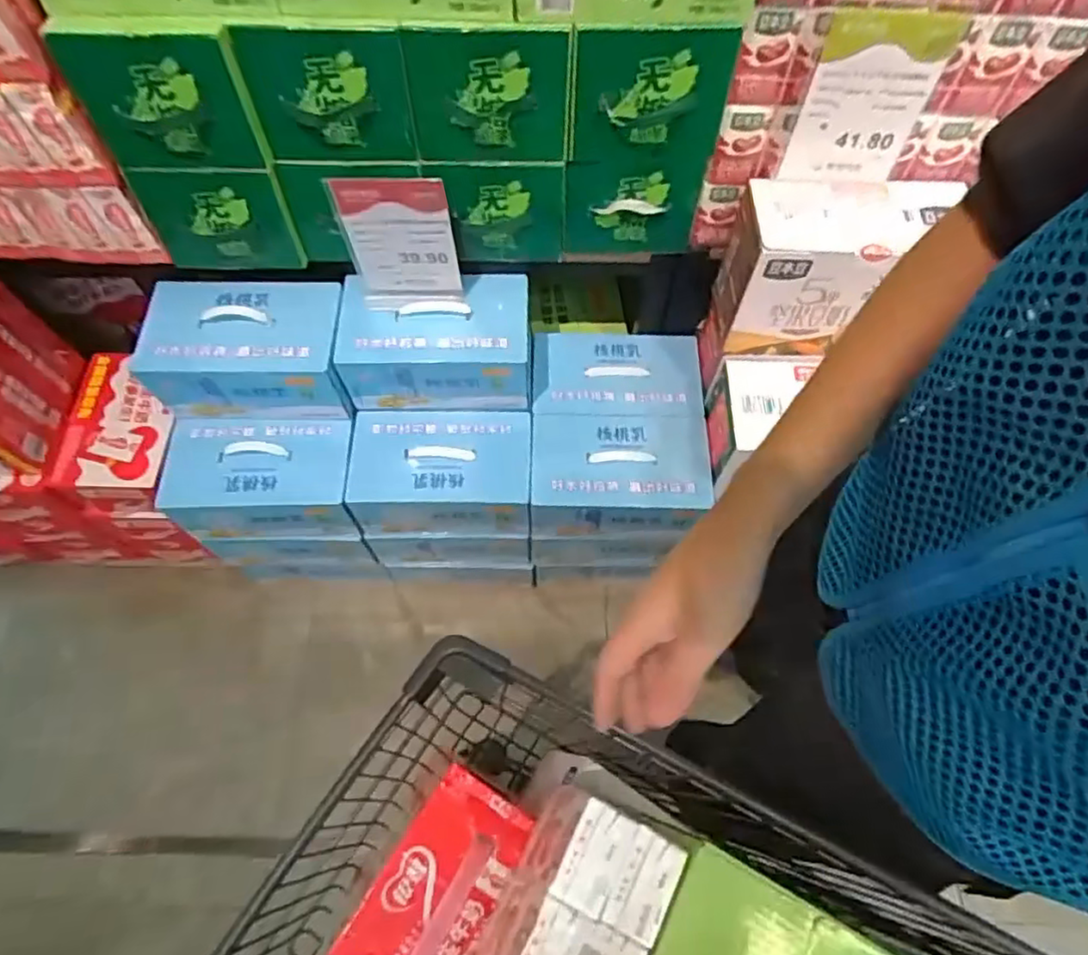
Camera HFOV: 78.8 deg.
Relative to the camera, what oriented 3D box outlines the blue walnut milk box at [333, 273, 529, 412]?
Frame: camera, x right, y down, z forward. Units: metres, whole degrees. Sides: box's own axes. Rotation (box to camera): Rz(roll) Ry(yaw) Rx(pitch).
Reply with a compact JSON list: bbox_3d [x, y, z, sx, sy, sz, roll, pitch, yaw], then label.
[{"bbox_3d":[-0.167,-0.208,1.056,0.277,0.151,0.166,-3,63,-3],"label":"blue walnut milk box"}]

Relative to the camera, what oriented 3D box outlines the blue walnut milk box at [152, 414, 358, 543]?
[{"bbox_3d":[-0.450,0.004,1.093,0.276,0.144,0.153,0,63,-1],"label":"blue walnut milk box"}]

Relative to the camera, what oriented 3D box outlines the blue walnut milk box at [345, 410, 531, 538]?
[{"bbox_3d":[-0.166,-0.004,1.113,0.278,0.146,0.164,-1,63,-2],"label":"blue walnut milk box"}]

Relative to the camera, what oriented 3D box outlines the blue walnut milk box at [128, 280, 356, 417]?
[{"bbox_3d":[-0.452,-0.196,1.031,0.269,0.162,0.165,-4,63,-3],"label":"blue walnut milk box"}]

